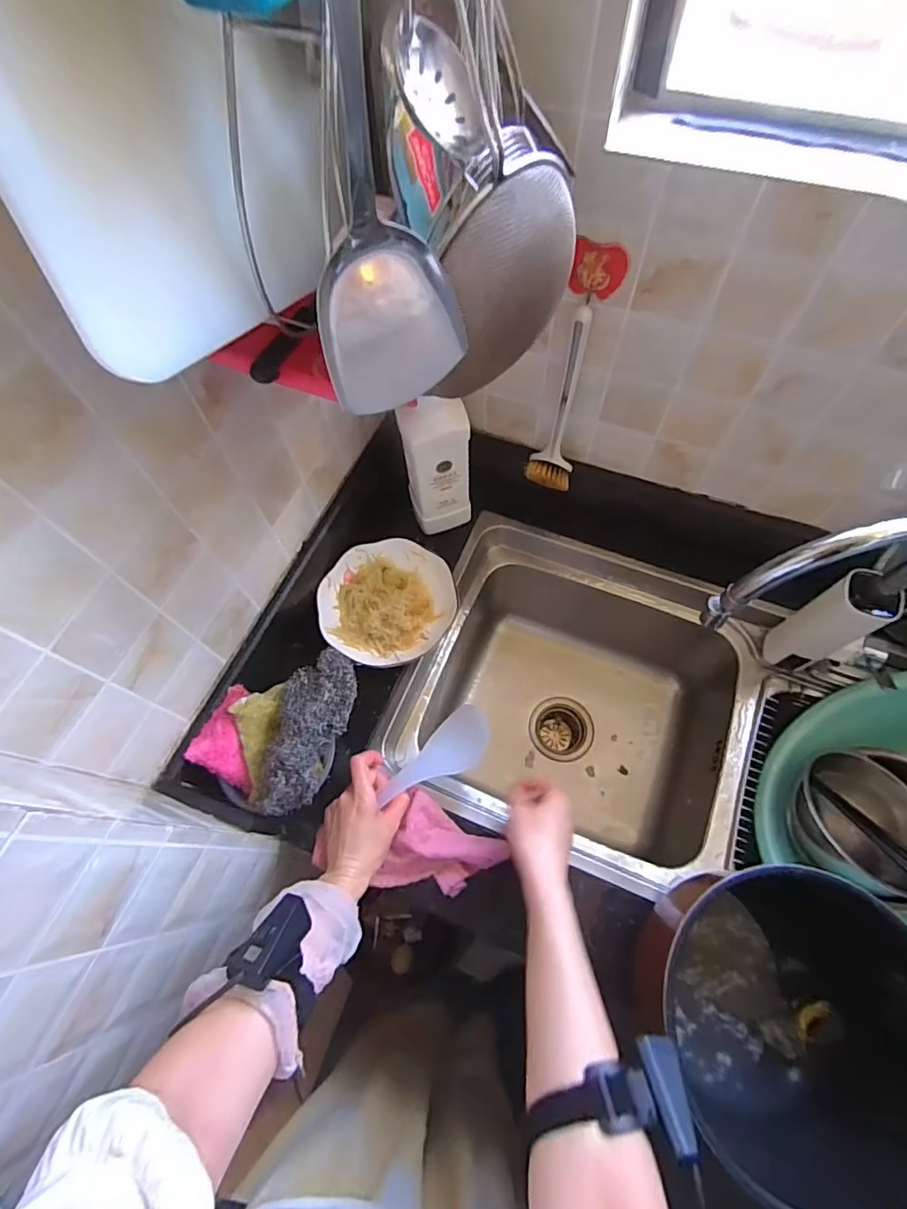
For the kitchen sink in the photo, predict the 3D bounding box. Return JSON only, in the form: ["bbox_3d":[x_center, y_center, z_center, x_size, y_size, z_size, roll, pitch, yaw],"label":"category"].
[{"bbox_3d":[0.185,0.153,0.820,0.447,0.264,0.424,20,67,11],"label":"kitchen sink"}]

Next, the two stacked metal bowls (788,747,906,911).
[{"bbox_3d":[0.499,0.260,0.636,0.157,0.107,0.166,-1,64,2],"label":"two stacked metal bowls"}]

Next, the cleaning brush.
[{"bbox_3d":[0.126,-0.229,0.628,0.058,0.225,0.049,9,65,6],"label":"cleaning brush"}]

